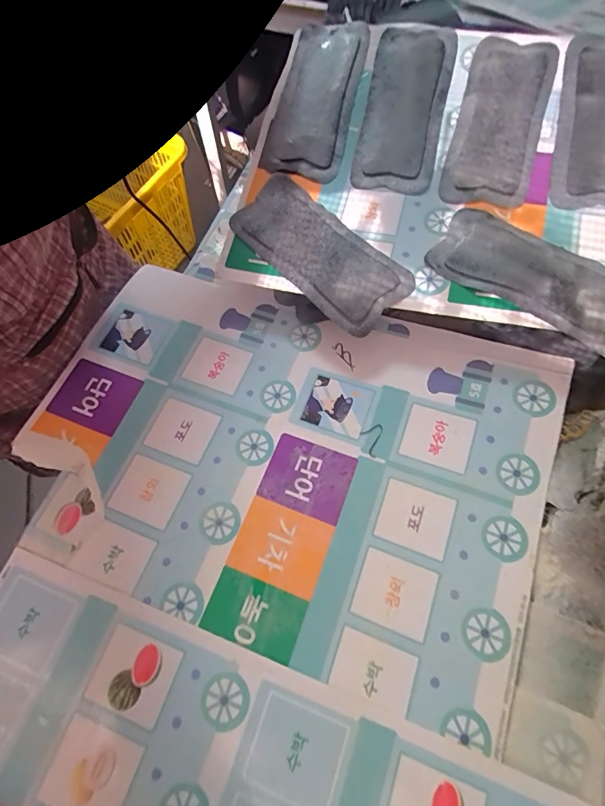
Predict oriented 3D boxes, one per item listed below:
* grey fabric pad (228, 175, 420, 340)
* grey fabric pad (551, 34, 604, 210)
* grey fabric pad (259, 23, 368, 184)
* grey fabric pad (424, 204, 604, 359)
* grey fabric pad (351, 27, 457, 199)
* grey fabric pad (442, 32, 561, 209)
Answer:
[{"bbox_3d":[0.017,-0.180,0.479,0.098,0.008,0.226,-44,75,-2],"label":"grey fabric pad"},{"bbox_3d":[0.367,-0.343,0.488,0.107,0.023,0.240,6,83,5],"label":"grey fabric pad"},{"bbox_3d":[0.018,-0.398,0.528,0.099,0.009,0.233,13,82,8],"label":"grey fabric pad"},{"bbox_3d":[0.259,-0.136,0.438,0.233,0.026,0.101,39,73,16],"label":"grey fabric pad"},{"bbox_3d":[0.131,-0.379,0.518,0.097,0.014,0.245,11,82,7],"label":"grey fabric pad"},{"bbox_3d":[0.246,-0.348,0.501,0.099,0.021,0.230,14,85,8],"label":"grey fabric pad"}]

